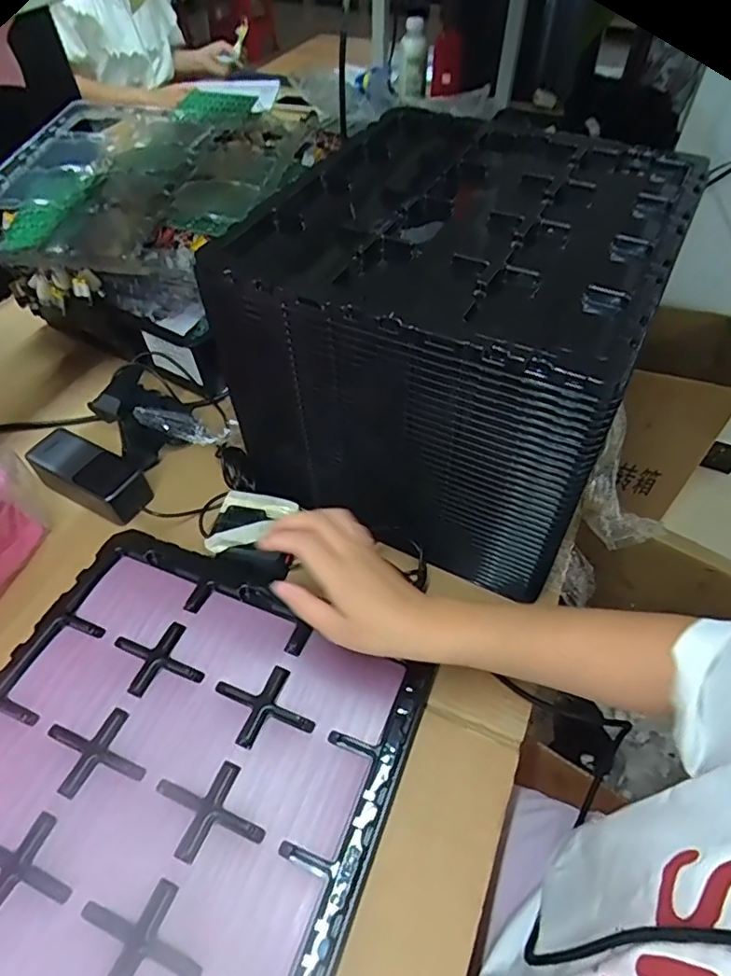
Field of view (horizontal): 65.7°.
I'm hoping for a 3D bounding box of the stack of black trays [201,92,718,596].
[{"bbox_3d":[0.083,-0.167,0.585,0.351,0.253,0.373,21,54,16],"label":"stack of black trays"}]

